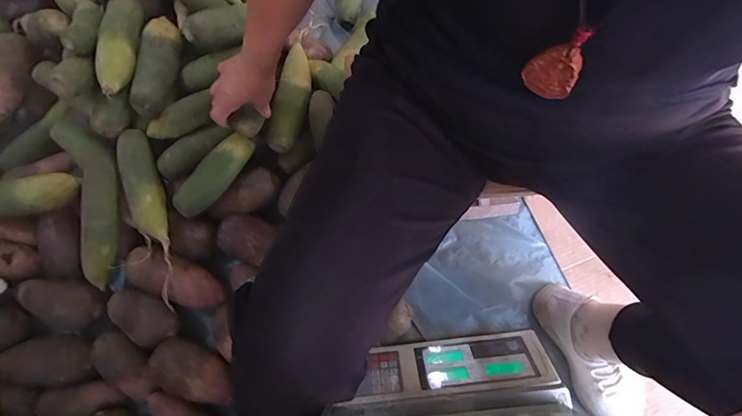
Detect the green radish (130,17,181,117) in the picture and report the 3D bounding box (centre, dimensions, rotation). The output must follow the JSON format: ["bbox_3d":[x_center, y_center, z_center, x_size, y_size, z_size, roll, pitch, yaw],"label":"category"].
[{"bbox_3d":[-0.357,-0.242,0.632,0.056,0.047,0.186,-1,75,-1],"label":"green radish"}]

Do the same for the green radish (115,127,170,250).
[{"bbox_3d":[-0.372,-0.030,0.626,0.052,0.057,0.203,-18,76,-5],"label":"green radish"}]

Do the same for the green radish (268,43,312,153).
[{"bbox_3d":[-0.137,-0.194,0.647,0.054,0.053,0.193,13,76,3],"label":"green radish"}]

